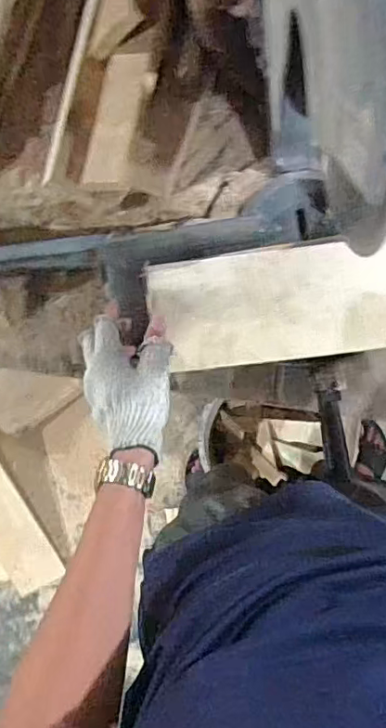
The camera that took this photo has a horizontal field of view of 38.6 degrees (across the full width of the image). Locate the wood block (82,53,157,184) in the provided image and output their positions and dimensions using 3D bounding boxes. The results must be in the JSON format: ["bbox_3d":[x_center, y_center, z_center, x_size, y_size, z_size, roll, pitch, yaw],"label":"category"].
[{"bbox_3d":[-0.076,-0.245,0.552,0.051,0.015,0.134,15,87,7],"label":"wood block"}]

